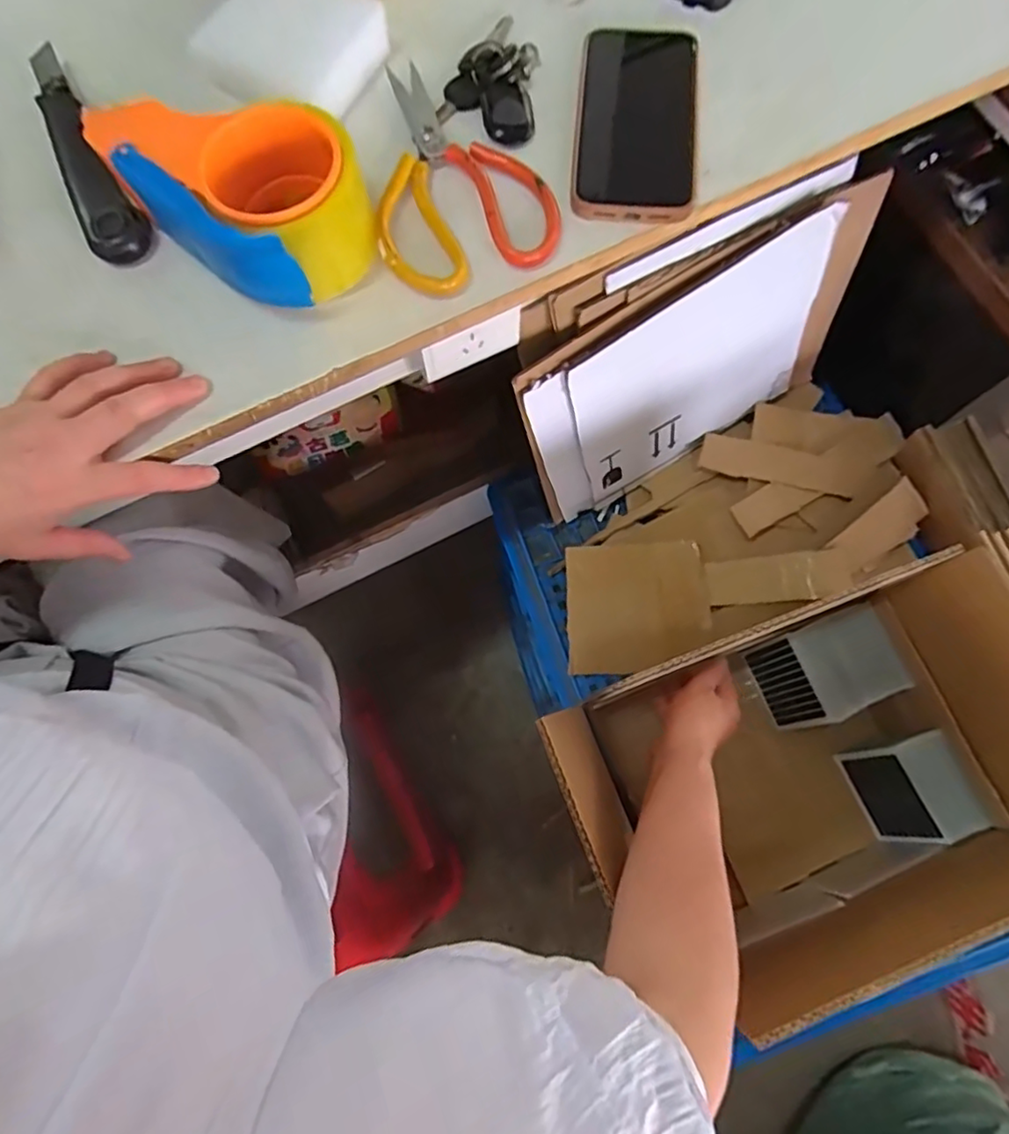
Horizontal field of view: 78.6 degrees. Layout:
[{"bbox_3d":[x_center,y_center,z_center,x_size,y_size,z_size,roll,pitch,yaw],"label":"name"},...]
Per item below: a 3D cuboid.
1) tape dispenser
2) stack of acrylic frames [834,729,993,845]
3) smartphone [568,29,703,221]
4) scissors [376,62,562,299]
[{"bbox_3d":[-0.156,-0.228,0.373,0.156,0.065,0.099,39,80,10],"label":"tape dispenser"},{"bbox_3d":[0.397,0.217,0.607,0.070,0.081,0.095,-18,76,-4],"label":"stack of acrylic frames"},{"bbox_3d":[0.087,-0.294,0.406,0.076,0.009,0.153,4,76,2],"label":"smartphone"},{"bbox_3d":[-0.039,-0.261,0.402,0.114,0.017,0.179,-19,76,-4],"label":"scissors"}]

